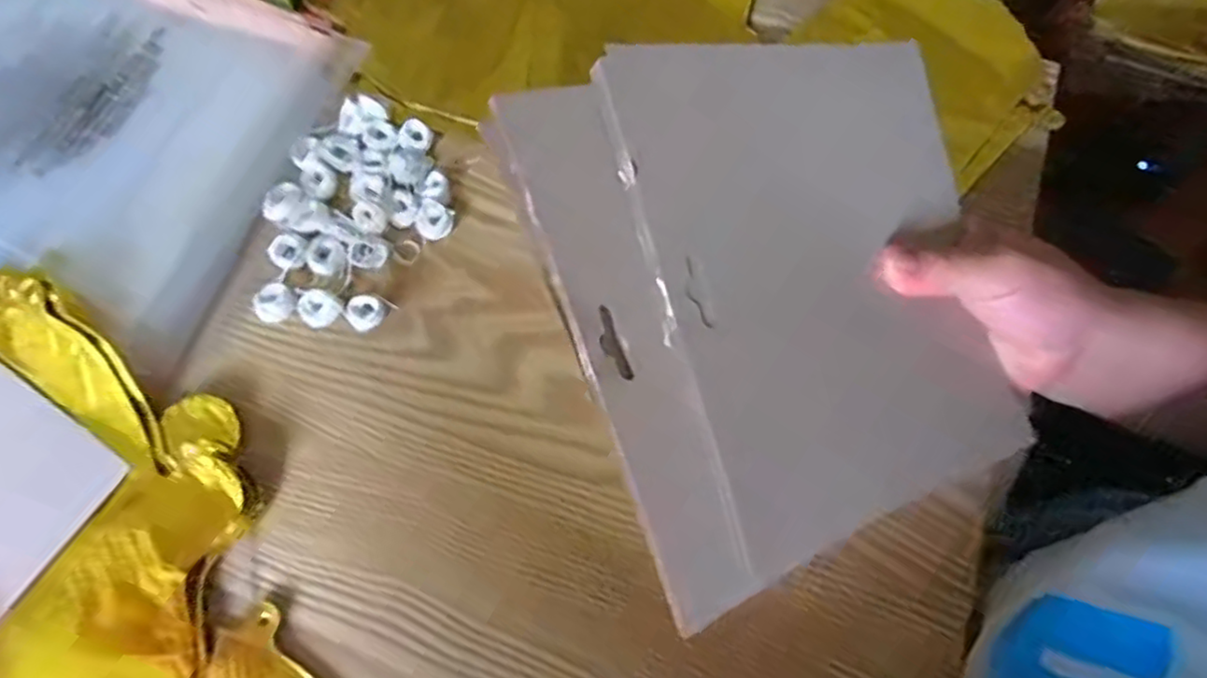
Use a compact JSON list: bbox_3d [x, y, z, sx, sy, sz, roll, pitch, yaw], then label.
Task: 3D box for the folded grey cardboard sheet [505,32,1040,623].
[{"bbox_3d":[0.074,-0.023,0.276,0.197,0.029,0.195,-17,88,-28],"label":"folded grey cardboard sheet"}]

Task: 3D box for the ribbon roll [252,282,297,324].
[{"bbox_3d":[-0.179,-0.020,0.368,0.023,0.007,0.021,0,73,0],"label":"ribbon roll"}]

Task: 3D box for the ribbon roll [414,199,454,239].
[{"bbox_3d":[-0.096,-0.067,0.381,0.021,0.005,0.019,42,77,12],"label":"ribbon roll"}]

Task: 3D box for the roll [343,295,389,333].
[{"bbox_3d":[-0.130,-0.014,0.369,0.019,0.011,0.019,0,73,0],"label":"roll"}]

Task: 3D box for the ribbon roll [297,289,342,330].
[{"bbox_3d":[-0.155,-0.017,0.365,0.017,0.008,0.020,42,77,12],"label":"ribbon roll"}]

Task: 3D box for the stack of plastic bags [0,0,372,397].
[{"bbox_3d":[-0.326,-0.132,0.392,0.295,0.018,0.248,22,74,7],"label":"stack of plastic bags"}]

